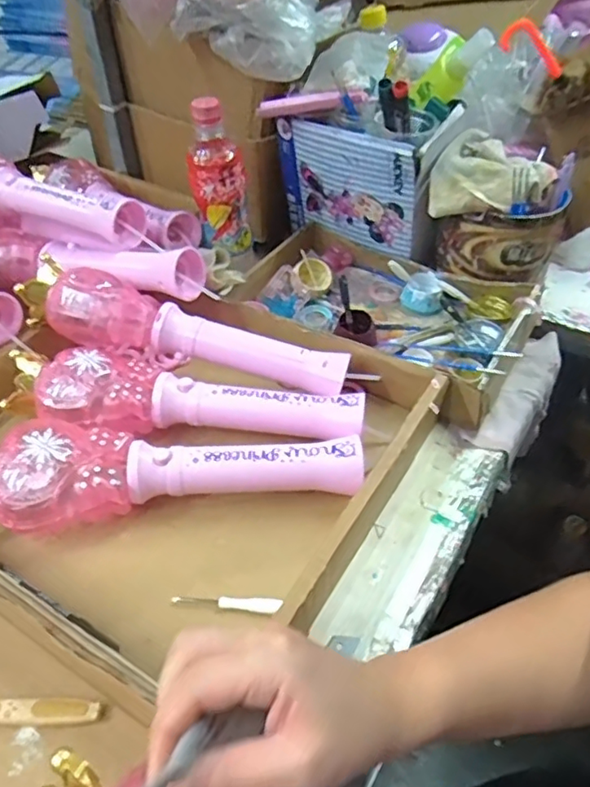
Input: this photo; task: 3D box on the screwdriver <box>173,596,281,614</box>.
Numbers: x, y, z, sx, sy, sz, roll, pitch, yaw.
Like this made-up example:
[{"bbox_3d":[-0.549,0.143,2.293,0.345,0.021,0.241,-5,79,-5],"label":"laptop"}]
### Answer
[{"bbox_3d":[-0.049,0.150,0.426,0.080,0.005,0.009,5,47,3],"label":"screwdriver"}]

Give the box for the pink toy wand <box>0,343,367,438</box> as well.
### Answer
[{"bbox_3d":[-0.095,0.004,0.528,0.308,0.058,0.071,1,44,1],"label":"pink toy wand"}]

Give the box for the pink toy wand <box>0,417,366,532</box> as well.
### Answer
[{"bbox_3d":[-0.103,0.057,0.476,0.304,0.068,0.078,-6,45,-7],"label":"pink toy wand"}]

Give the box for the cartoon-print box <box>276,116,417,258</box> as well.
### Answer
[{"bbox_3d":[0.054,-0.238,0.676,0.181,0.135,0.027,29,51,26],"label":"cartoon-print box"}]

